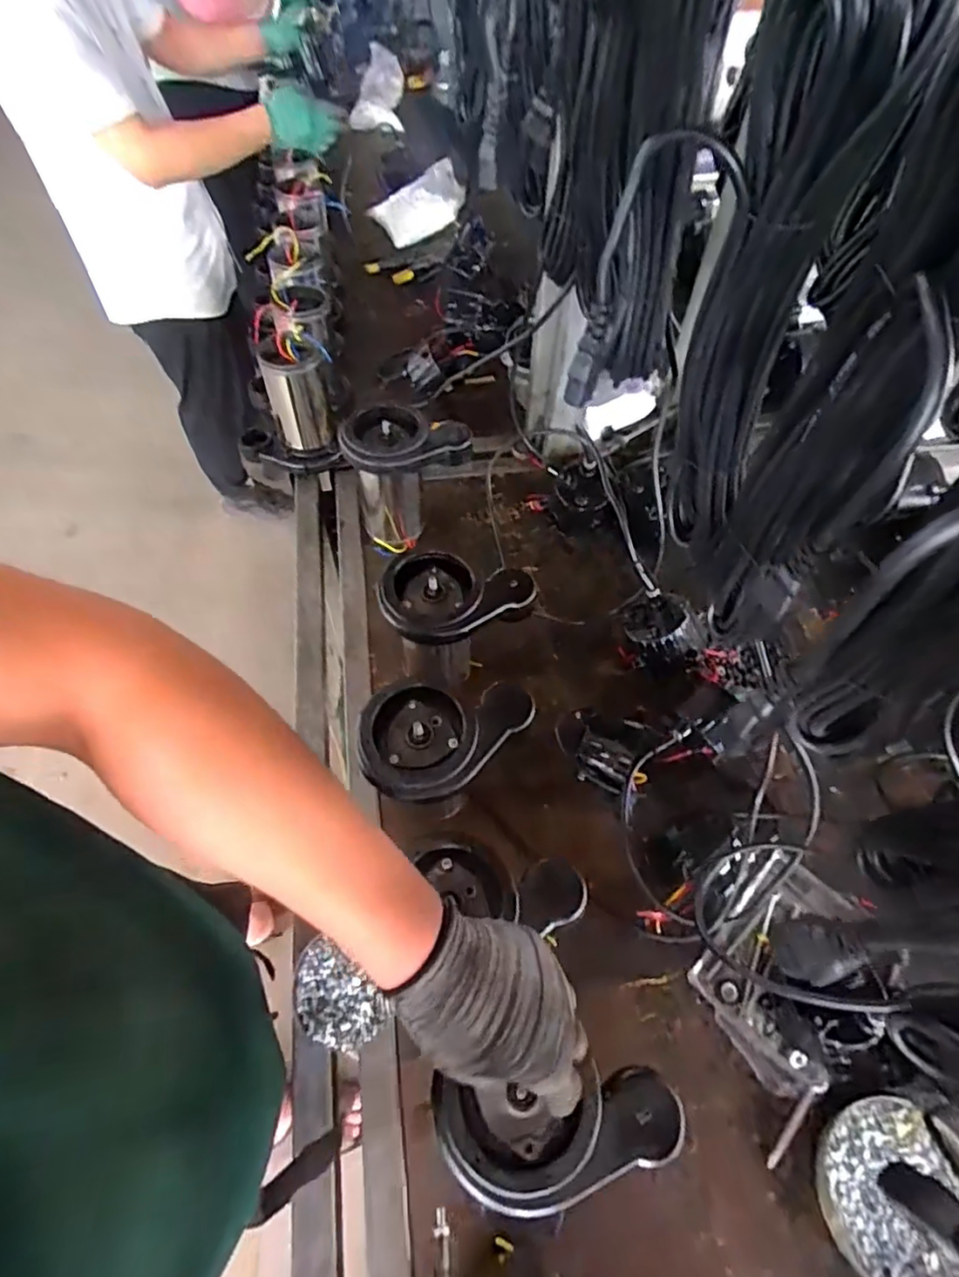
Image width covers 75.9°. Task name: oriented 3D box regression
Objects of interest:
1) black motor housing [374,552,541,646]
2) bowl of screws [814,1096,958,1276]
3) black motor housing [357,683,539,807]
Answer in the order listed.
[{"bbox_3d":[-0.029,-0.054,0.687,0.165,0.035,0.119,-18,59,-13],"label":"black motor housing"},{"bbox_3d":[0.368,0.488,0.535,0.131,0.031,0.142,1,57,-1],"label":"bowl of screws"},{"bbox_3d":[-0.031,0.096,0.592,0.161,0.055,0.112,-11,58,-9],"label":"black motor housing"}]

